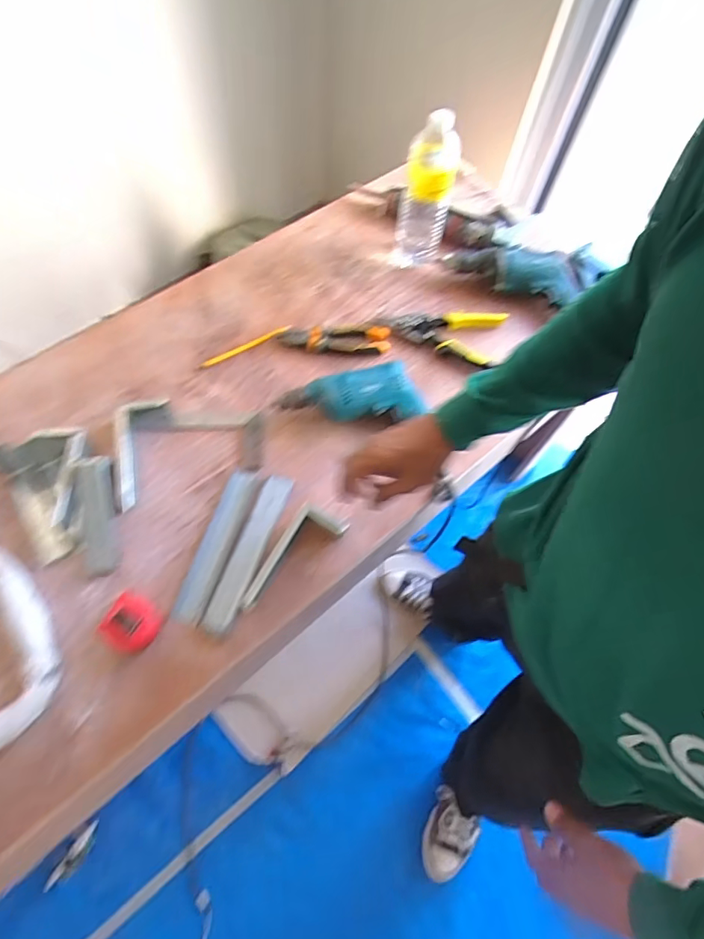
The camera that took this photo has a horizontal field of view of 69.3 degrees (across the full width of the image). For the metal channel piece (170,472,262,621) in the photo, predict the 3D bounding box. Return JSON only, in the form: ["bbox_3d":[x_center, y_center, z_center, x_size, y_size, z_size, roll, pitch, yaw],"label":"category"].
[{"bbox_3d":[-0.194,0.104,0.734,0.045,0.022,0.227,19,65,6],"label":"metal channel piece"}]

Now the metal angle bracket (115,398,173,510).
[{"bbox_3d":[-0.314,-0.026,0.762,0.075,0.035,0.169,-4,65,-5],"label":"metal angle bracket"}]

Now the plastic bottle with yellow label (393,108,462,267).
[{"bbox_3d":[0.126,-0.465,0.865,0.086,0.249,0.102,10,64,1],"label":"plastic bottle with yellow label"}]

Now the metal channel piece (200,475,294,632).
[{"bbox_3d":[-0.146,0.112,0.713,0.045,0.032,0.228,20,65,6],"label":"metal channel piece"}]

